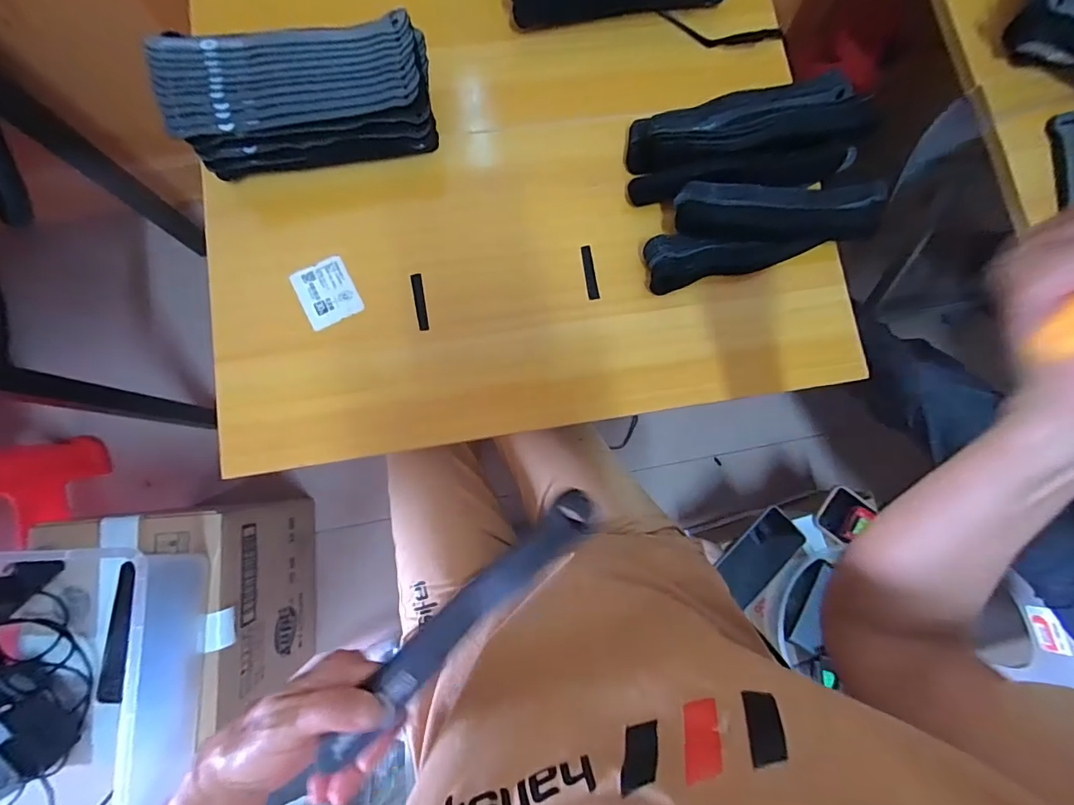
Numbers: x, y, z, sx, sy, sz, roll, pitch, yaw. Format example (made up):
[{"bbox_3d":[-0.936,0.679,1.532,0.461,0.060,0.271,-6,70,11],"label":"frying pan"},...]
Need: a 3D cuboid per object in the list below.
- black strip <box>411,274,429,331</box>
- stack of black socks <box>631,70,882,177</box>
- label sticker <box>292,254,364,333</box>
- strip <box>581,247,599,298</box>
[{"bbox_3d":[-0.108,-0.093,0.434,0.009,0.004,0.053,-10,84,-5],"label":"black strip"},{"bbox_3d":[0.197,-0.259,0.450,0.218,0.053,0.063,-11,84,-5],"label":"stack of black socks"},{"bbox_3d":[-0.192,-0.101,0.430,0.048,0.004,0.058,-27,85,-6],"label":"label sticker"},{"bbox_3d":[0.050,-0.124,0.450,0.010,0.004,0.054,-10,80,1],"label":"strip"}]

